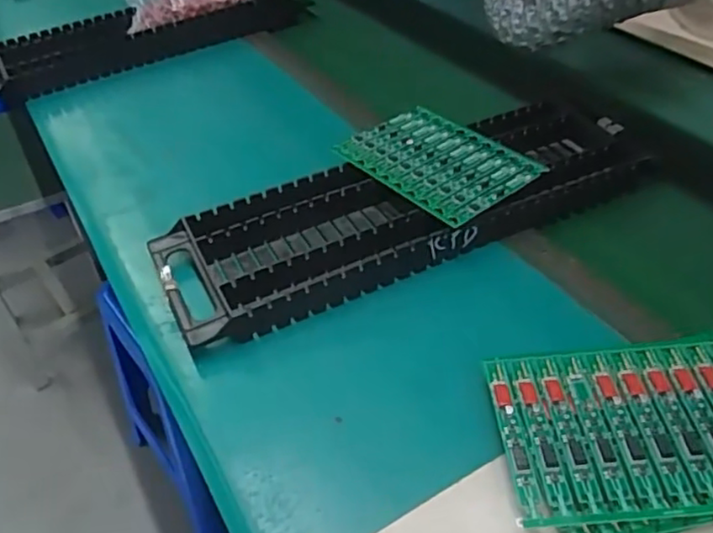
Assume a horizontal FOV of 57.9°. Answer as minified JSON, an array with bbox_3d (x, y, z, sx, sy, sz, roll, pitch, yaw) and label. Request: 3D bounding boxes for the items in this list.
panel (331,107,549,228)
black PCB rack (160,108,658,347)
[{"bbox_3d":[0.075,-0.099,0.593,0.117,0.005,0.157,-31,49,-27],"label":"panel"},{"bbox_3d":[0.052,-0.054,0.584,0.459,0.043,0.138,-19,44,-16],"label":"black PCB rack"}]

